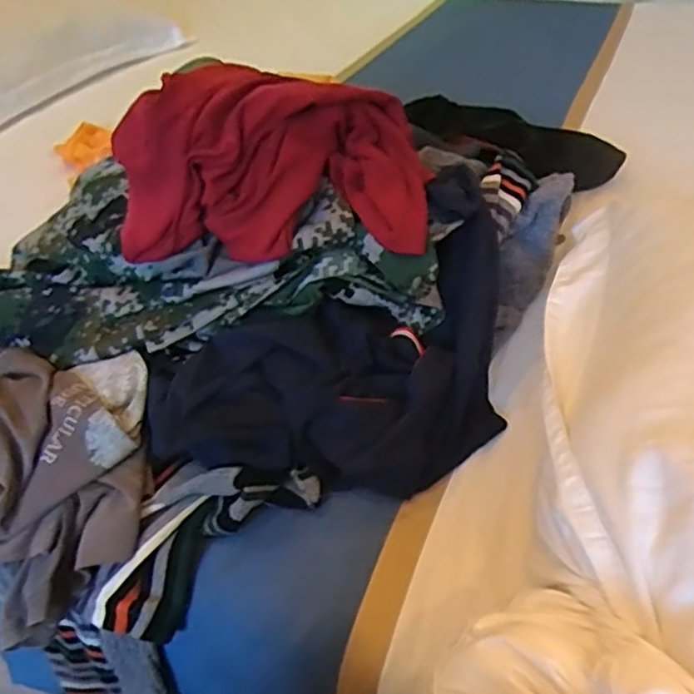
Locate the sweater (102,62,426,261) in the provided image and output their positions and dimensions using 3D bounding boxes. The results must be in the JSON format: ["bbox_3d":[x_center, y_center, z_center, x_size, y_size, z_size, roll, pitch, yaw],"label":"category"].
[{"bbox_3d":[-0.071,-0.167,0.580,0.281,0.117,0.139,3,41,6],"label":"sweater"}]

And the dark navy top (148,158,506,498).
[{"bbox_3d":[0.012,0.009,0.572,0.371,0.134,0.204,-22,44,-21],"label":"dark navy top"}]

